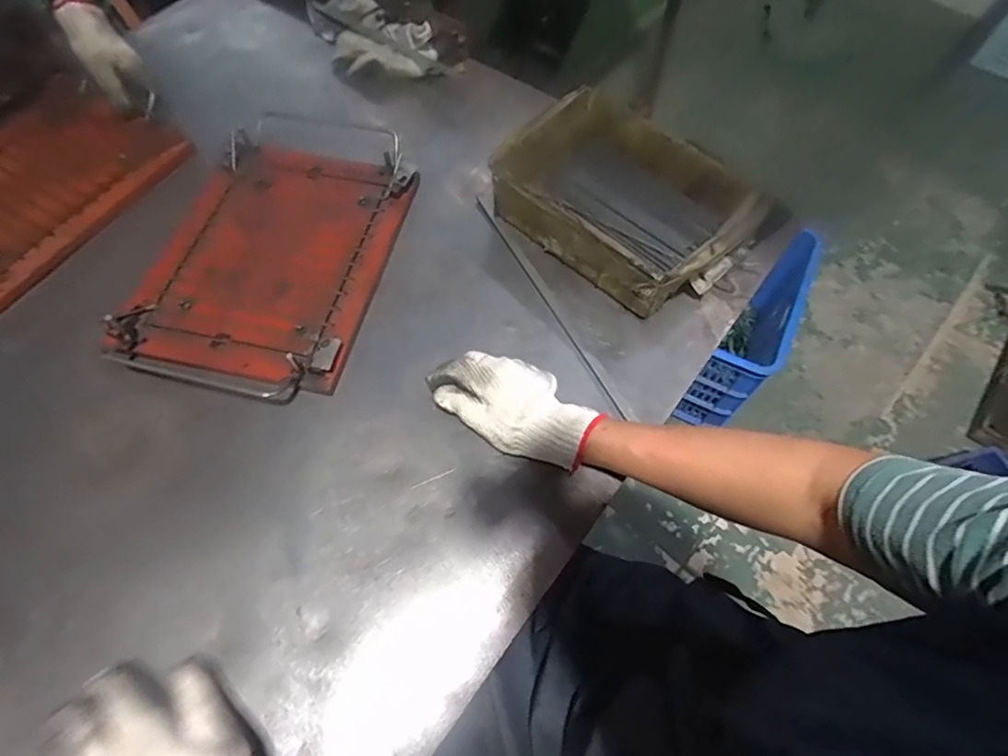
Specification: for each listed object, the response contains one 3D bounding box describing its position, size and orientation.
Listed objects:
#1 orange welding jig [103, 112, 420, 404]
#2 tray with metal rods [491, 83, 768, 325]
[{"bbox_3d":[-0.249,-0.140,0.586,0.234,0.027,0.345,12,65,4],"label":"orange welding jig"},{"bbox_3d":[0.128,-0.194,0.593,0.254,0.076,0.174,41,70,16],"label":"tray with metal rods"}]

